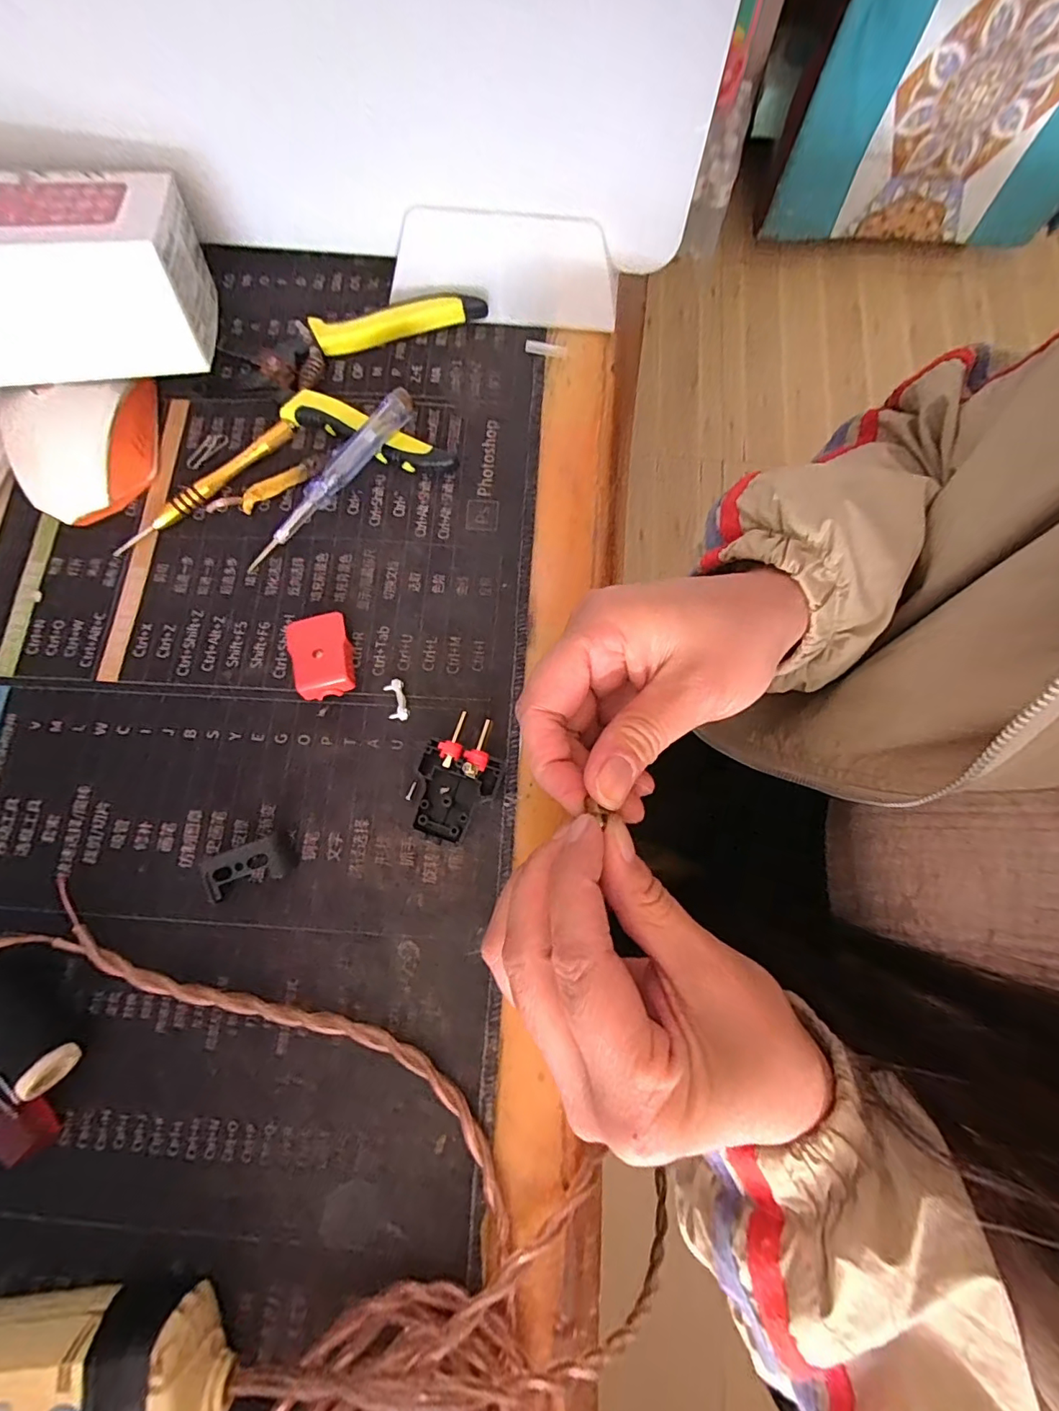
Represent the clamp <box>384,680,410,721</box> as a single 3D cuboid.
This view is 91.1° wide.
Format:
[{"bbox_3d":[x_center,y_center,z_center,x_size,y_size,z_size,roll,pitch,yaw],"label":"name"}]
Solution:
[{"bbox_3d":[-0.066,-0.003,0.259,0.009,0.004,0.021,-12,76,-3],"label":"clamp"}]

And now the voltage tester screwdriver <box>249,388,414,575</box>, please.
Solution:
[{"bbox_3d":[-0.106,-0.118,0.276,0.012,0.011,0.121,44,93,10],"label":"voltage tester screwdriver"}]

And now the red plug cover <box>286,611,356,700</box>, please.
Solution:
[{"bbox_3d":[-0.103,-0.024,0.260,0.029,0.012,0.042,-17,76,-4],"label":"red plug cover"}]

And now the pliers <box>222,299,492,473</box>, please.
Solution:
[{"bbox_3d":[-0.102,-0.187,0.298,0.136,0.015,0.112,5,76,1],"label":"pliers"}]

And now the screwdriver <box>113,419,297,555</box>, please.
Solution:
[{"bbox_3d":[-0.178,-0.121,0.285,0.116,0.011,0.015,-42,79,-9],"label":"screwdriver"}]

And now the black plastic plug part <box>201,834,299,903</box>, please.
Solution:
[{"bbox_3d":[-0.127,0.073,0.237,0.037,0.012,0.019,-21,77,-5],"label":"black plastic plug part"}]

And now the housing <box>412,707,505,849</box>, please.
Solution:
[{"bbox_3d":[-0.034,0.035,0.244,0.036,0.016,0.057,17,76,4],"label":"housing"}]

